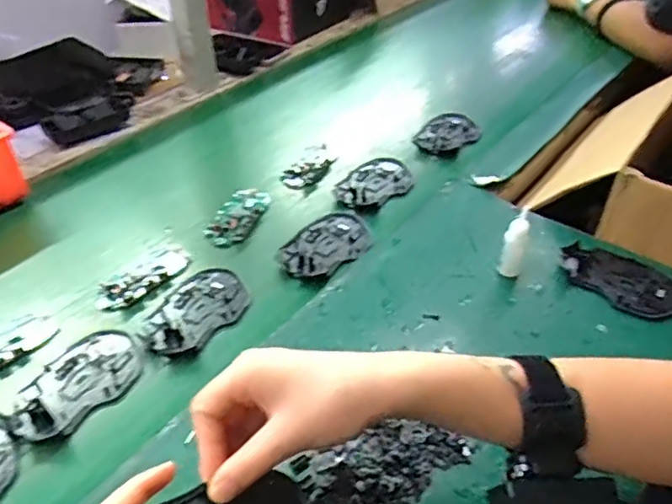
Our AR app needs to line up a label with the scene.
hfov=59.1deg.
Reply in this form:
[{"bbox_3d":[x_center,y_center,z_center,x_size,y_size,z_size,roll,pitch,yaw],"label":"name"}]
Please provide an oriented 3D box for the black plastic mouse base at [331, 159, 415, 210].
[{"bbox_3d":[0.047,-0.085,0.713,0.074,0.010,0.114,28,47,30],"label":"black plastic mouse base"}]

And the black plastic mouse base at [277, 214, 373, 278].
[{"bbox_3d":[-0.011,-0.007,0.623,0.075,0.009,0.110,31,48,32],"label":"black plastic mouse base"}]

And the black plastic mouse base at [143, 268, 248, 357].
[{"bbox_3d":[-0.128,0.053,0.548,0.073,0.008,0.112,20,44,23],"label":"black plastic mouse base"}]

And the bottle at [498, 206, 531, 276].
[{"bbox_3d":[0.171,-0.008,0.566,0.020,0.069,0.017,12,41,15],"label":"bottle"}]

